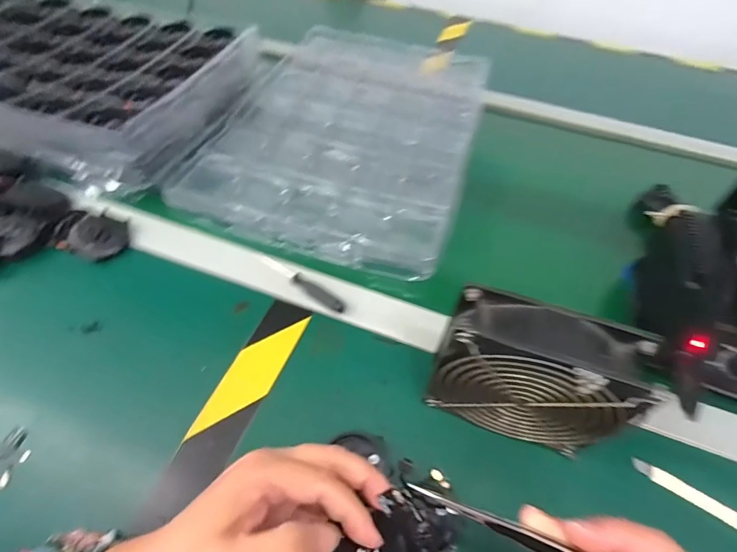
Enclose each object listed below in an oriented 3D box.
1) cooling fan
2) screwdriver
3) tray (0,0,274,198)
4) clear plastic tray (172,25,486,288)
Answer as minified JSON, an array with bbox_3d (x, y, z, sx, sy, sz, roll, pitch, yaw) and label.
[{"bbox_3d":[0.108,0.069,0.276,0.122,0.114,0.047,18,53,11],"label":"cooling fan"},{"bbox_3d":[-0.059,0.008,0.382,0.091,0.012,0.010,34,57,22],"label":"screwdriver"},{"bbox_3d":[-0.407,-0.279,0.537,0.454,0.060,0.315,16,53,10],"label":"tray"},{"bbox_3d":[-0.018,-0.206,0.544,0.309,0.047,0.447,16,53,9],"label":"clear plastic tray"}]

